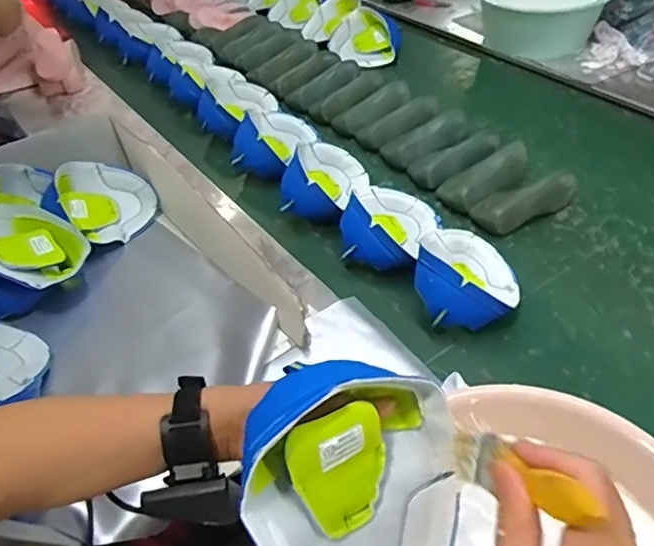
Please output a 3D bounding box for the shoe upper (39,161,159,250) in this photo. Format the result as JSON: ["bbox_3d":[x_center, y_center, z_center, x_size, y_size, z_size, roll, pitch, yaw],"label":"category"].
[{"bbox_3d":[-0.366,-0.116,0.941,0.131,0.091,0.165,23,51,26],"label":"shoe upper"}]

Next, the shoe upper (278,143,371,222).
[{"bbox_3d":[0.001,-0.170,1.005,0.126,0.078,0.177,11,47,16],"label":"shoe upper"}]

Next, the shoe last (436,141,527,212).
[{"bbox_3d":[0.278,-0.169,1.019,0.178,0.067,0.077,-33,51,-25],"label":"shoe last"}]

